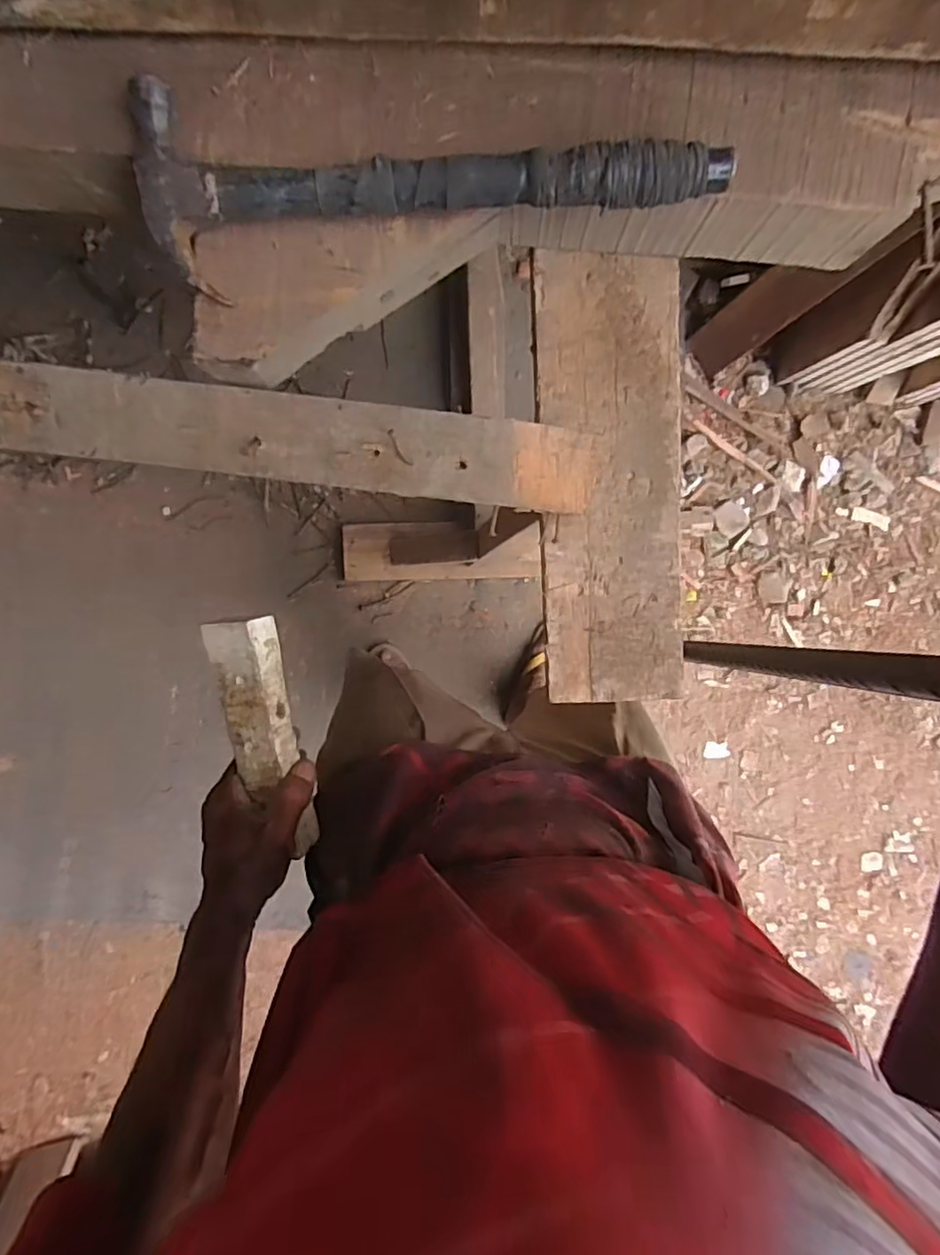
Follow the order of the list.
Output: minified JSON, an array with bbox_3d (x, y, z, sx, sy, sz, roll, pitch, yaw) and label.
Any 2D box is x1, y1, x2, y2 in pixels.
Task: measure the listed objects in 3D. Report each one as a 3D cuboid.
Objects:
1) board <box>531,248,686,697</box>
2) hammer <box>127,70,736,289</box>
[{"bbox_3d":[0.107,-0.107,0.467,0.105,0.015,0.325,-3,94,-3],"label":"board"},{"bbox_3d":[-0.027,-0.274,0.358,0.333,0.053,0.098,-7,96,0],"label":"hammer"}]

